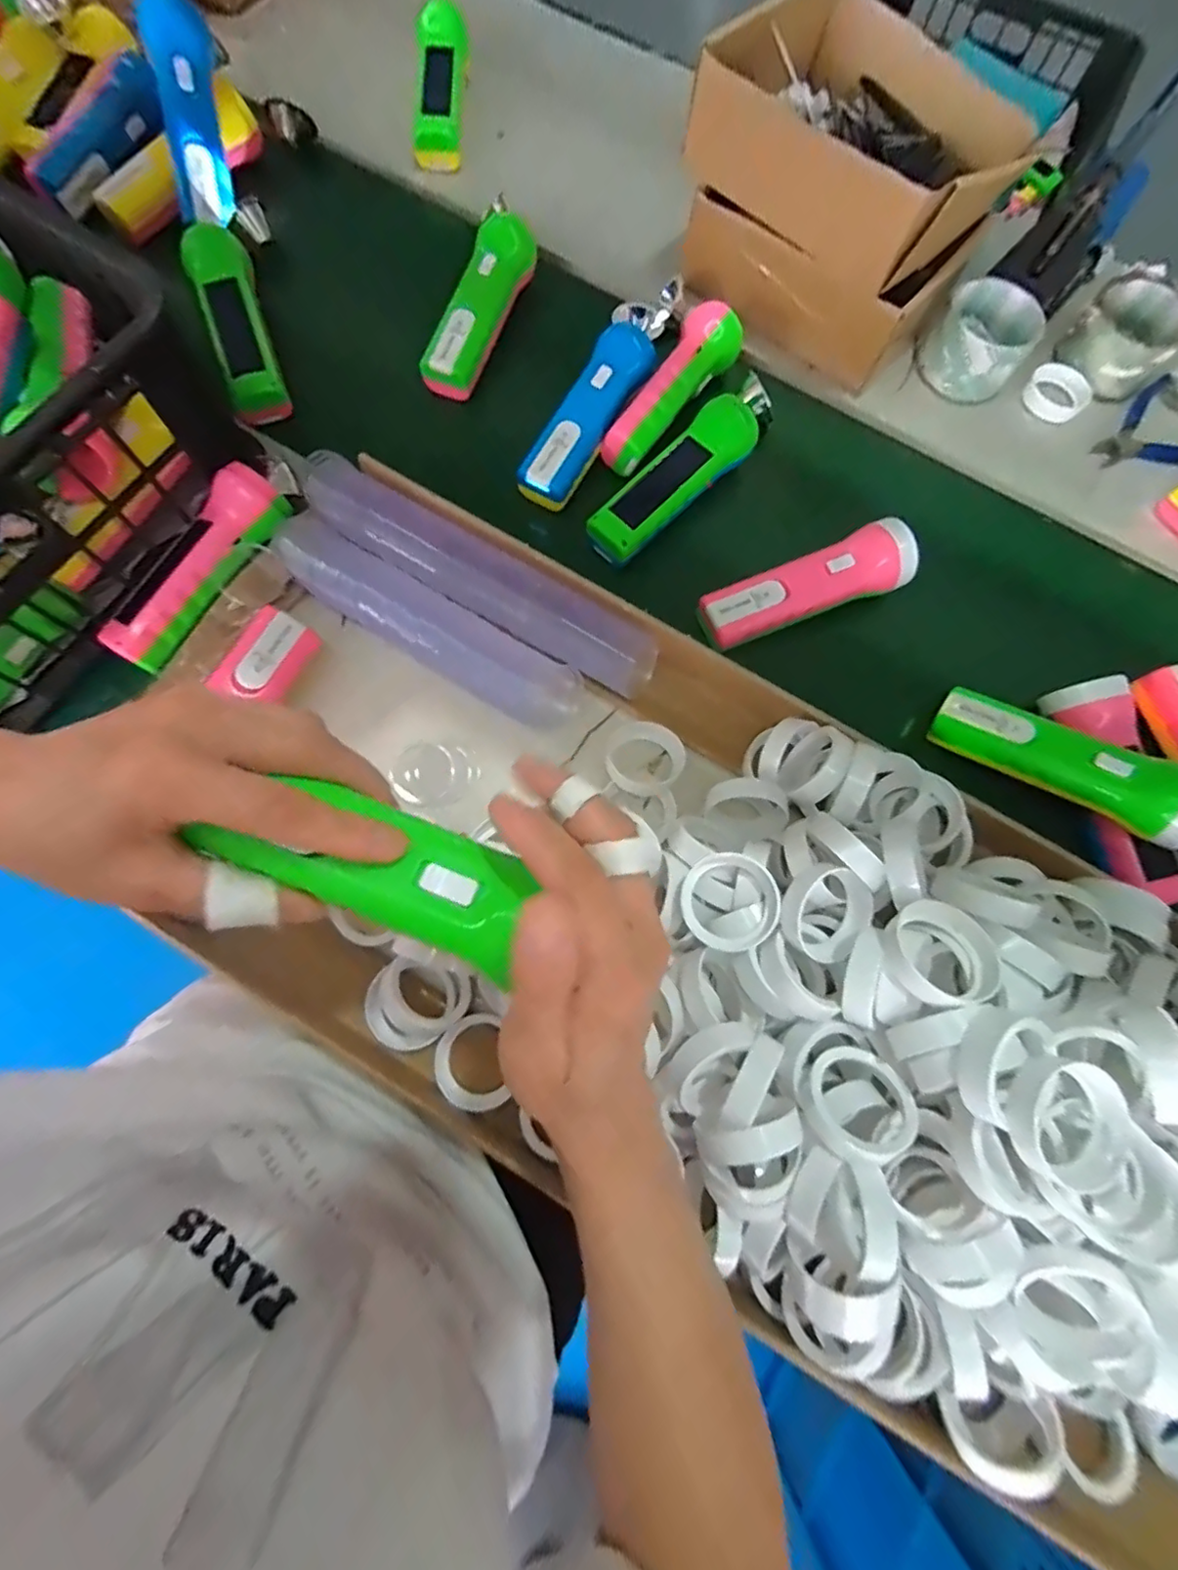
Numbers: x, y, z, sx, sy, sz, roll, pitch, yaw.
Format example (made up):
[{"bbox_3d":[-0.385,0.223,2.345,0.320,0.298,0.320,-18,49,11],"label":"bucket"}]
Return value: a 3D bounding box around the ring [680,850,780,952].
[{"bbox_3d":[0.080,0.066,0.344,0.054,0.009,0.054,-5,73,17],"label":"ring"}]

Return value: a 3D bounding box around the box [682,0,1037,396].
[{"bbox_3d":[0.216,-0.500,0.503,0.221,0.135,0.211,39,77,9],"label":"box"}]

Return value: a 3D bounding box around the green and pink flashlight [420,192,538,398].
[{"bbox_3d":[-0.088,-0.413,0.513,0.047,0.032,0.182,16,74,3],"label":"green and pink flashlight"}]

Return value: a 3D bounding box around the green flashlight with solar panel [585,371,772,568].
[{"bbox_3d":[0.082,-0.254,0.484,0.204,0.043,0.049,-44,80,-12],"label":"green flashlight with solar panel"}]

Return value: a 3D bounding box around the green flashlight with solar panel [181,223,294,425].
[{"bbox_3d":[-0.283,-0.367,0.483,0.046,0.047,0.146,-18,76,-7],"label":"green flashlight with solar panel"}]

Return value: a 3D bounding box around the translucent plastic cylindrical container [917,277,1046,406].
[{"bbox_3d":[0.344,-0.391,0.535,0.082,0.048,0.090,37,76,8],"label":"translucent plastic cylindrical container"}]

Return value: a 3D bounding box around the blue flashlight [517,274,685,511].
[{"bbox_3d":[0.015,-0.328,0.495,0.051,0.038,0.232,25,75,5],"label":"blue flashlight"}]

